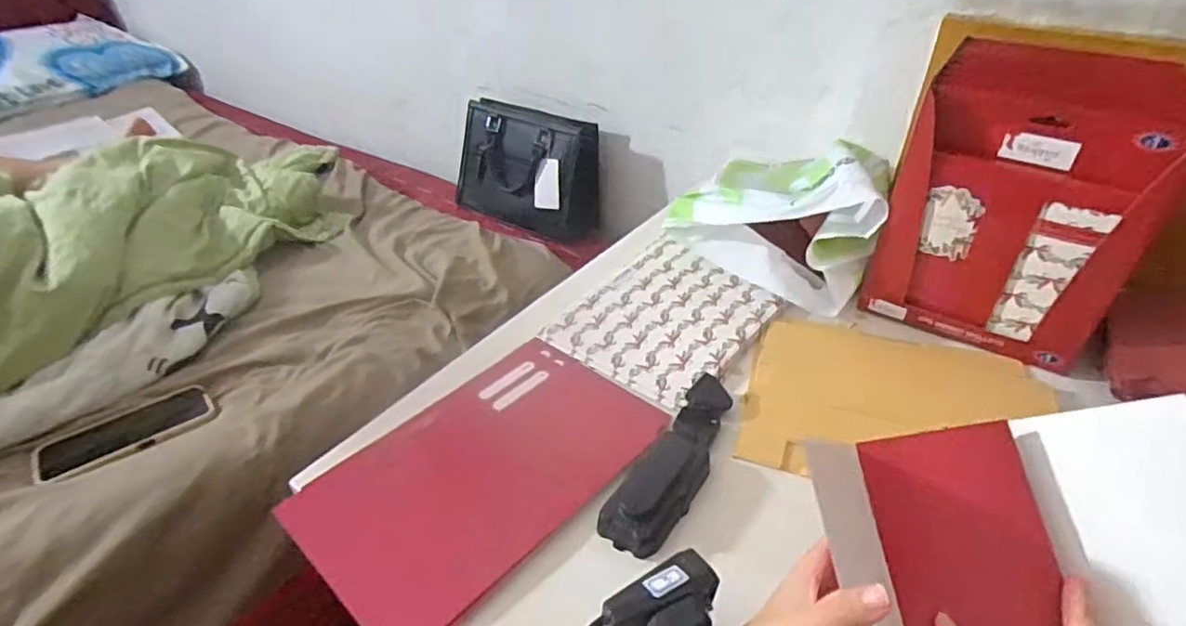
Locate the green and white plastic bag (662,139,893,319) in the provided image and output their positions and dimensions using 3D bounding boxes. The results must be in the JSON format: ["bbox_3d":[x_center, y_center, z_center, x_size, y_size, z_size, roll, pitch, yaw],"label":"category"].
[{"bbox_3d":[0.233,-0.125,0.753,0.220,0.124,0.240,21,39,27],"label":"green and white plastic bag"}]

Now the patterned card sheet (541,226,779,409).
[{"bbox_3d":[0.084,-0.001,0.682,0.180,0.008,0.233,24,44,29],"label":"patterned card sheet"}]

